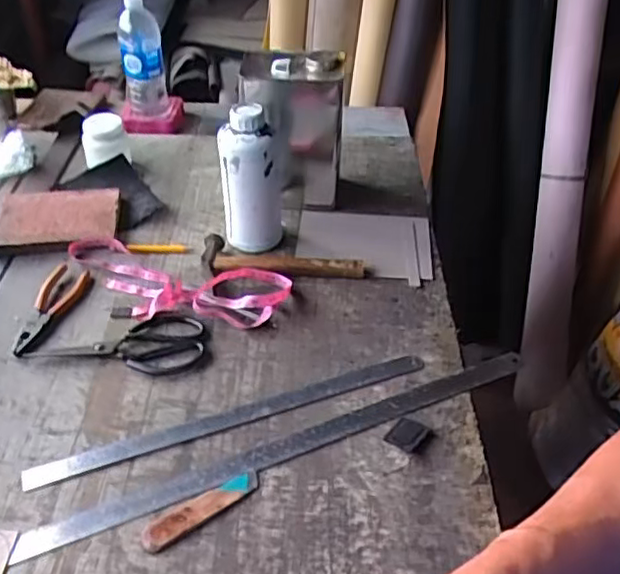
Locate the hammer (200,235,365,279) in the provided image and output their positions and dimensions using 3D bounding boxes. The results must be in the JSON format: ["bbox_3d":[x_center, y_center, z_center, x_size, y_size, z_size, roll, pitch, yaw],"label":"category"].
[{"bbox_3d":[-0.040,-0.041,0.964,0.235,0.027,0.075,2,40,1],"label":"hammer"}]

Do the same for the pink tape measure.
[{"bbox_3d":[-0.203,-0.009,0.915,0.335,0.031,0.126,13,41,13],"label":"pink tape measure"}]

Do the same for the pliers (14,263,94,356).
[{"bbox_3d":[-0.352,0.026,0.885,0.060,0.008,0.164,6,40,6],"label":"pliers"}]

